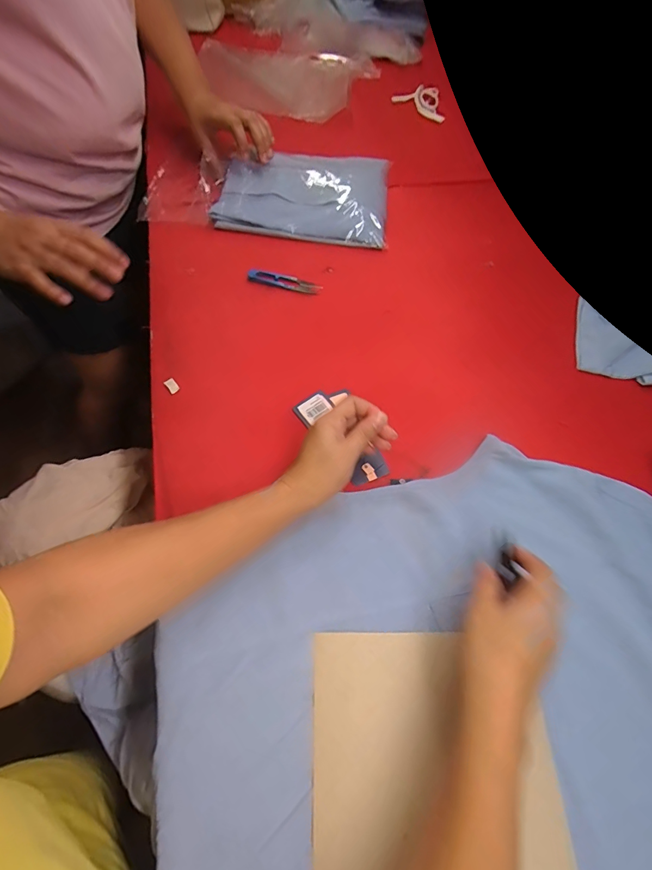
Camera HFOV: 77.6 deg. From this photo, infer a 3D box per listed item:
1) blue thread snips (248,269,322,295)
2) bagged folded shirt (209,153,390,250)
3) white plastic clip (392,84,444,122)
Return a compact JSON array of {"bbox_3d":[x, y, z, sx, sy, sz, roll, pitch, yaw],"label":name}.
[{"bbox_3d":[-0.059,-0.220,0.576,0.102,0.012,0.015,10,62,2],"label":"blue thread snips"},{"bbox_3d":[-0.033,-0.386,0.650,0.258,0.035,0.183,7,62,0],"label":"bagged folded shirt"},{"bbox_3d":[0.216,-0.699,0.848,0.129,0.005,0.101,42,65,15],"label":"white plastic clip"}]

